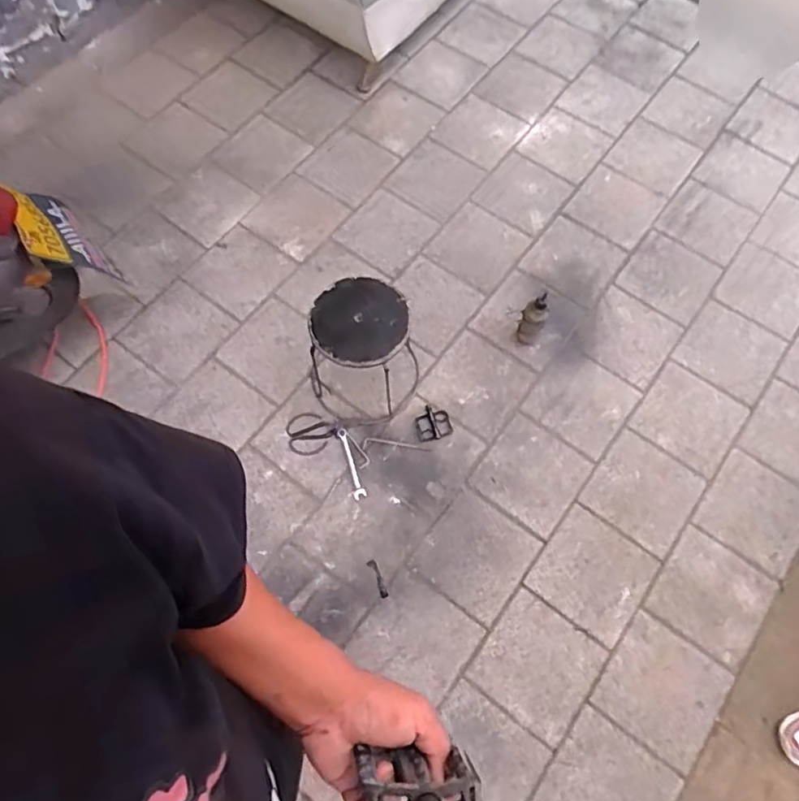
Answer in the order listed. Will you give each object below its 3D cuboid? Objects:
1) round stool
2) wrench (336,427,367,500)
[{"bbox_3d":[-0.085,-0.114,1.488,0.267,0.284,0.250,0,67,-1],"label":"round stool"},{"bbox_3d":[-0.123,0.156,1.531,0.027,0.012,0.186,-17,69,-8],"label":"wrench"}]

